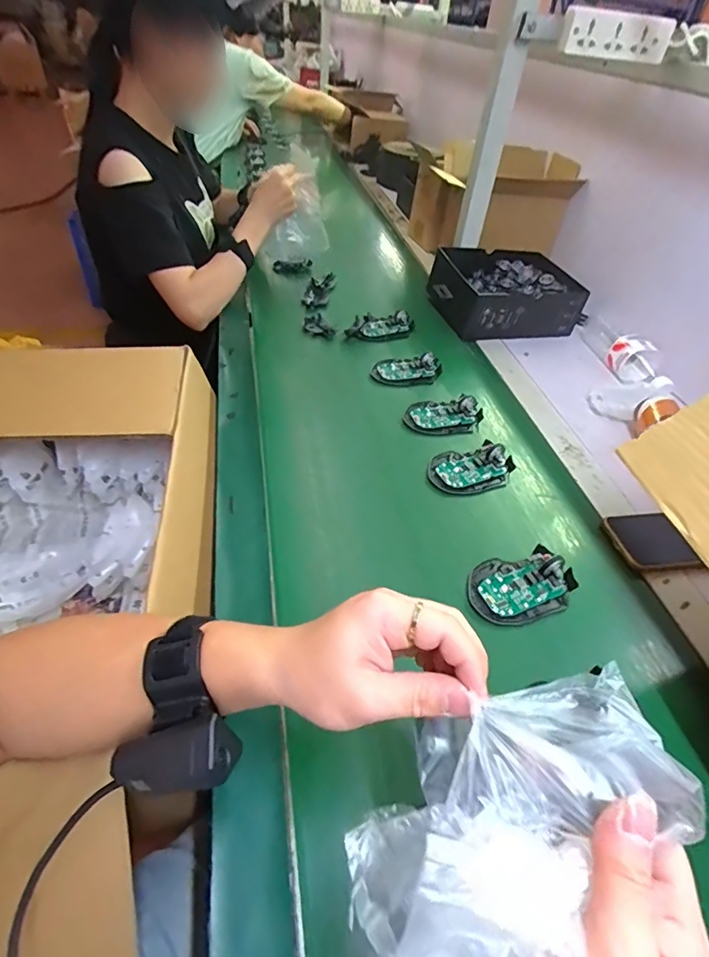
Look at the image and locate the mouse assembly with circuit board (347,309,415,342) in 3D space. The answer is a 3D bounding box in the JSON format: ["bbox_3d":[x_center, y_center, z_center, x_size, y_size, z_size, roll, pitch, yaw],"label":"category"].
[{"bbox_3d":[0.047,-0.270,0.853,0.128,0.034,0.049,-12,48,-20],"label":"mouse assembly with circuit board"}]

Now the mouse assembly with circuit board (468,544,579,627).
[{"bbox_3d":[0.173,0.104,0.485,0.114,0.028,0.071,-10,47,-18],"label":"mouse assembly with circuit board"}]

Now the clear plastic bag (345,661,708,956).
[{"bbox_3d":[0.071,0.173,0.226,0.107,0.085,0.183,37,51,27],"label":"clear plastic bag"}]

